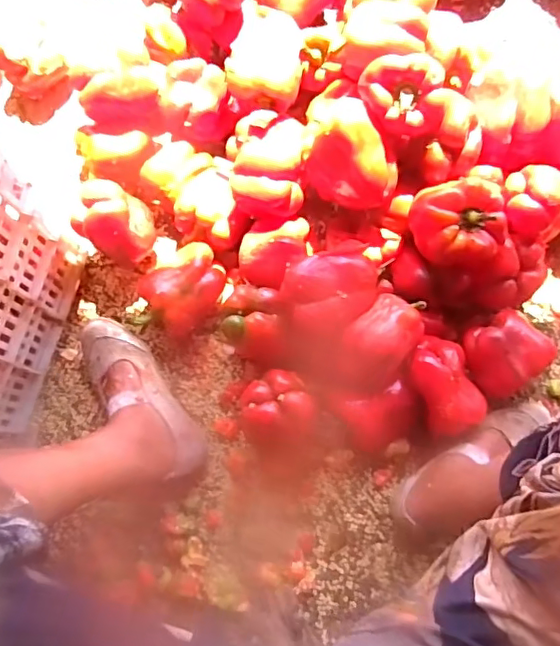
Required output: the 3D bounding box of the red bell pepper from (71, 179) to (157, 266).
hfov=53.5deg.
[{"bbox_3d":[-0.226,-0.137,0.765,0.088,0.097,0.085,-6,74,0],"label":"red bell pepper"}]

